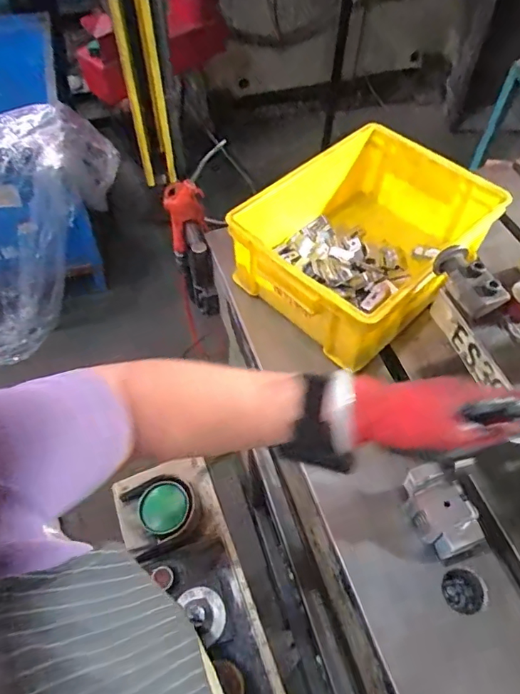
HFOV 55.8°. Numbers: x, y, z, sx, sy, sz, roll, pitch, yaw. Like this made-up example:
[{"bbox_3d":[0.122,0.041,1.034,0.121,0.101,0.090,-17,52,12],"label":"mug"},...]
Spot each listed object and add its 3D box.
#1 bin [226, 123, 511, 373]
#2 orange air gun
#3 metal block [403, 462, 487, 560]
[{"bbox_3d":[0.156,-0.159,0.742,0.260,0.131,0.346,39,64,23],"label":"bin"},{"bbox_3d":[-0.120,-0.166,0.859,0.068,0.232,0.114,-14,18,-10],"label":"orange air gun"},{"bbox_3d":[0.199,0.181,0.544,0.059,0.055,0.091,-14,57,-9],"label":"metal block"}]

